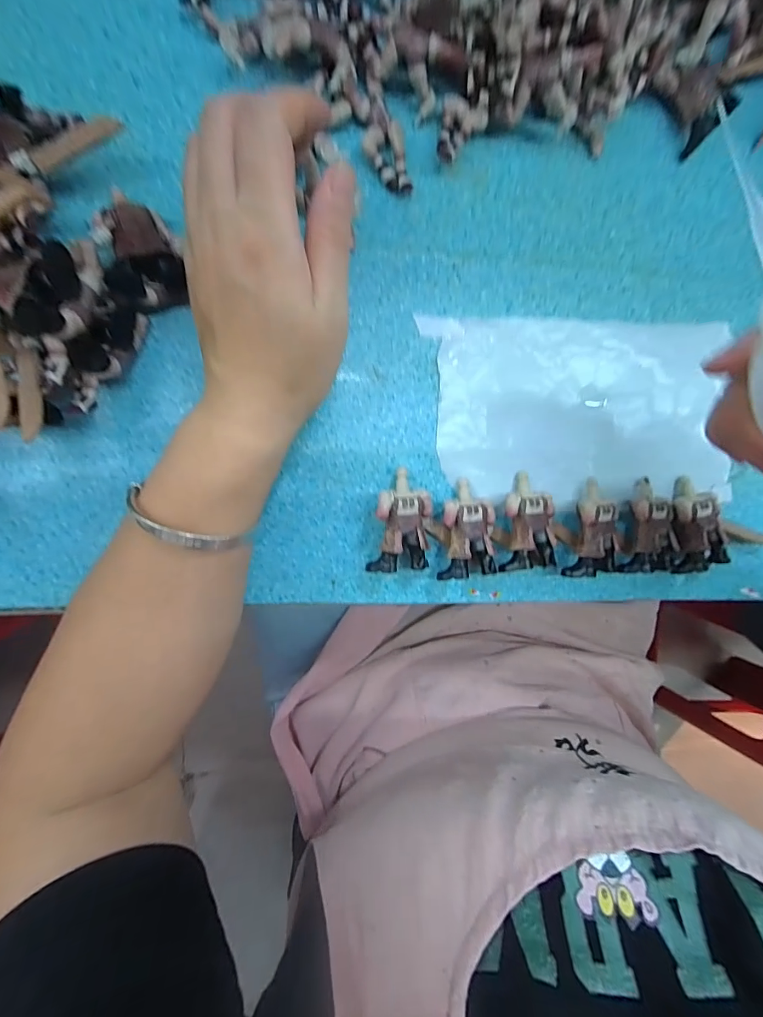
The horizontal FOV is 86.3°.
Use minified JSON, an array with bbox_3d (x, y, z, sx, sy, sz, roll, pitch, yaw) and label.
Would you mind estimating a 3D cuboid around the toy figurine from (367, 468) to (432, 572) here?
[{"bbox_3d":[0.012,0.008,0.241,0.033,0.024,0.059,3,96,-7],"label":"toy figurine"}]

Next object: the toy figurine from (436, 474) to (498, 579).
[{"bbox_3d":[0.053,0.013,0.247,0.034,0.022,0.057,2,97,-7],"label":"toy figurine"}]

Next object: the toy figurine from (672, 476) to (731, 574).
[{"bbox_3d":[0.202,0.010,0.264,0.033,0.020,0.057,-10,98,-5],"label":"toy figurine"}]

